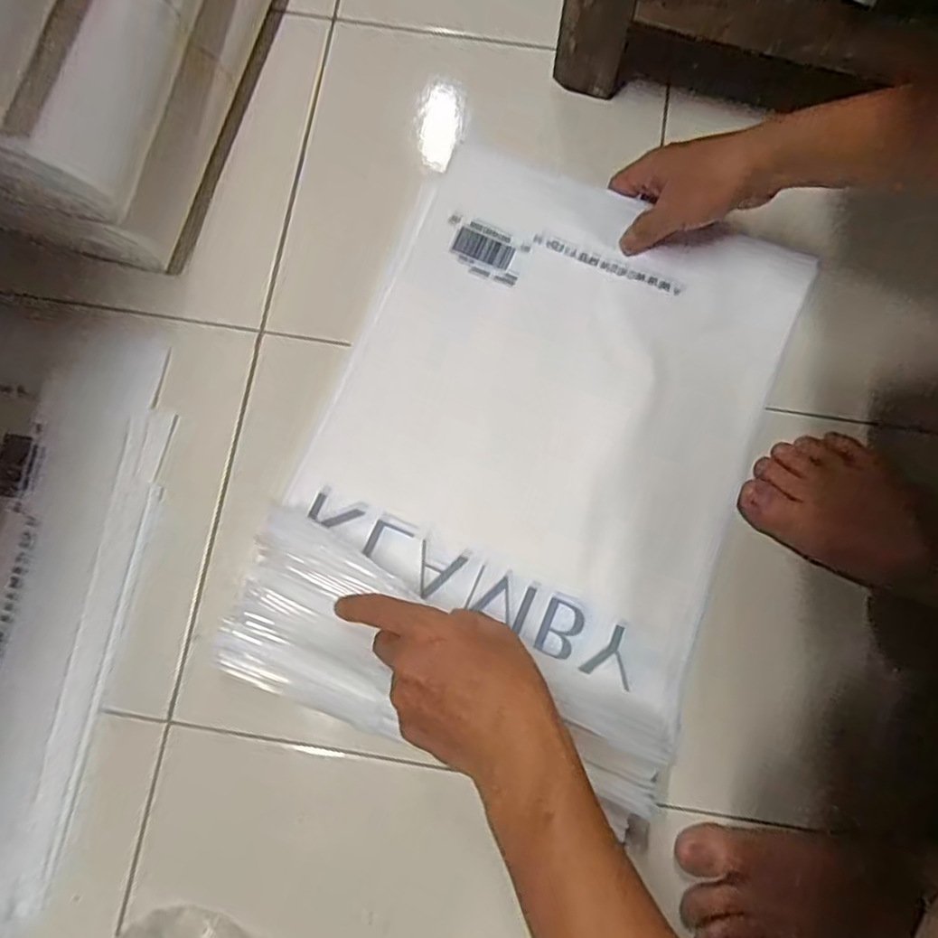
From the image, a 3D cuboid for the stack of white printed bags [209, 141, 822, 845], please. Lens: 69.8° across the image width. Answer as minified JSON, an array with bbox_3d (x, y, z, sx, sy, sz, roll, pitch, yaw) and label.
[{"bbox_3d":[0.045,-0.012,0.491,0.308,0.064,0.433,21,77,6],"label":"stack of white printed bags"}]

